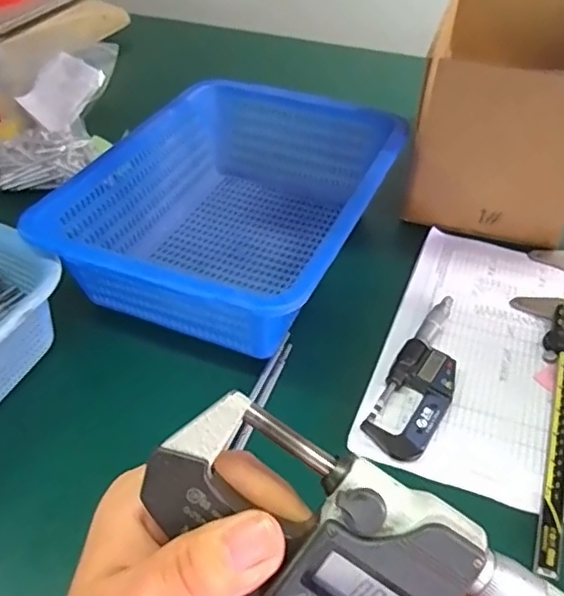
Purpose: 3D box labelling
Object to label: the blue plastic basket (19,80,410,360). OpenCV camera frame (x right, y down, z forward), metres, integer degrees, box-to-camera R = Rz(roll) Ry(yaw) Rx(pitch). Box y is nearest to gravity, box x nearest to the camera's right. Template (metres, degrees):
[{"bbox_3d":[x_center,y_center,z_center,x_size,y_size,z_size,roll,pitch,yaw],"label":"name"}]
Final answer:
[{"bbox_3d":[-0.048,-0.091,0.638,0.262,0.120,0.357,20,46,19],"label":"blue plastic basket"}]

